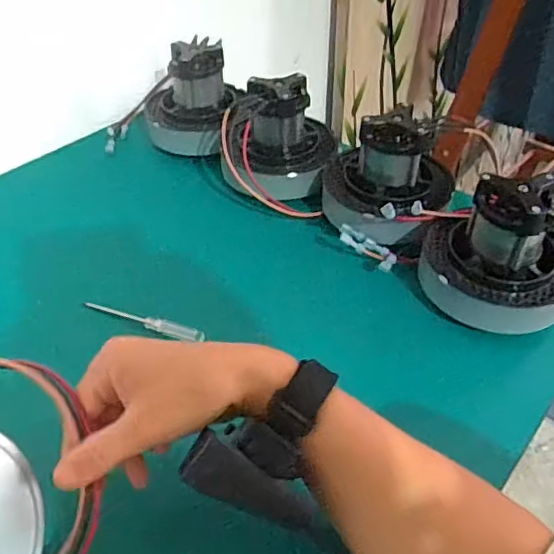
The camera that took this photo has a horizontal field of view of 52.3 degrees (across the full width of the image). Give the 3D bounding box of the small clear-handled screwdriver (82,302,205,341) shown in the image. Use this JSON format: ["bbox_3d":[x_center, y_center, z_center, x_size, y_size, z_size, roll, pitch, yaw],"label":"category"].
[{"bbox_3d":[-0.114,0.037,0.478,0.112,0.009,0.013,13,44,15],"label":"small clear-handled screwdriver"}]

